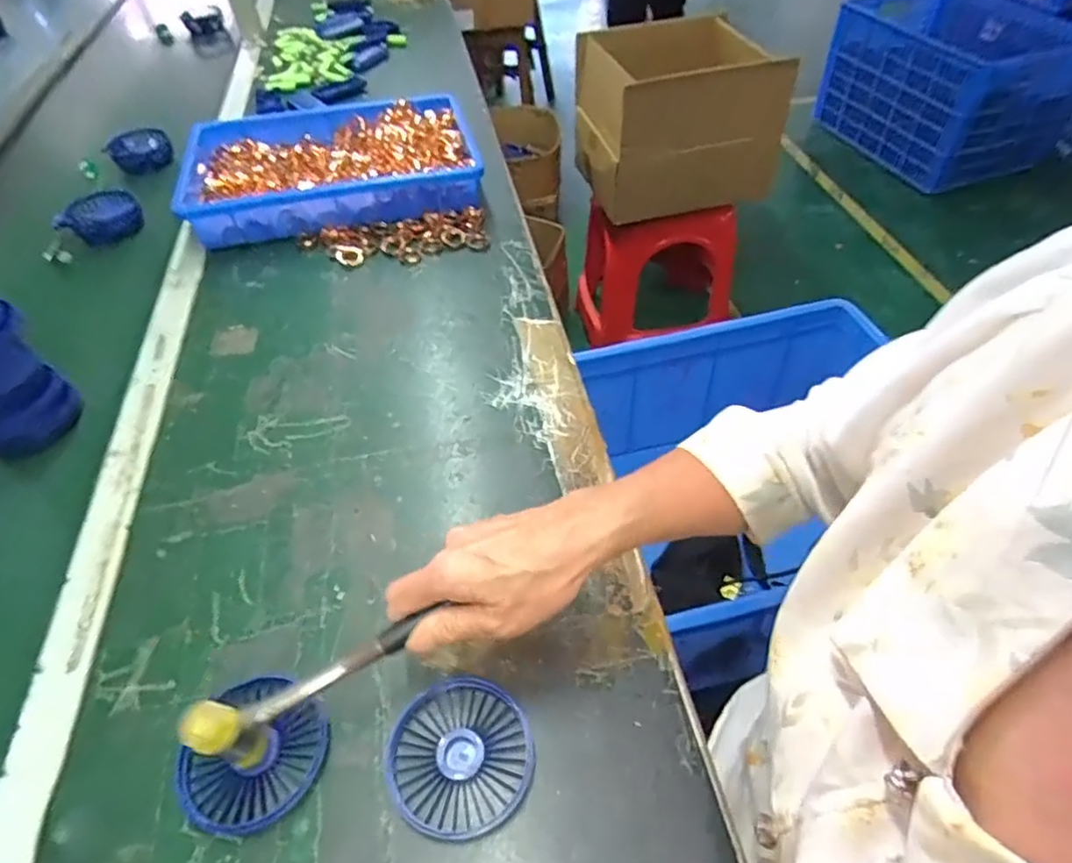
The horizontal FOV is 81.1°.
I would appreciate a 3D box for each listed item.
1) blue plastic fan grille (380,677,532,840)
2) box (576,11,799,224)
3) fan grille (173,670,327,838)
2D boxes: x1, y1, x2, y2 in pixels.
[{"bbox_3d":[-0.047,0.201,0.390,0.086,0.012,0.087,11,49,12],"label":"blue plastic fan grille"},{"bbox_3d":[0.288,-0.656,1.295,0.360,0.300,0.281,-14,49,-10],"label":"box"},{"bbox_3d":[-0.176,0.199,0.390,0.083,0.011,0.085,16,51,17],"label":"fan grille"}]

